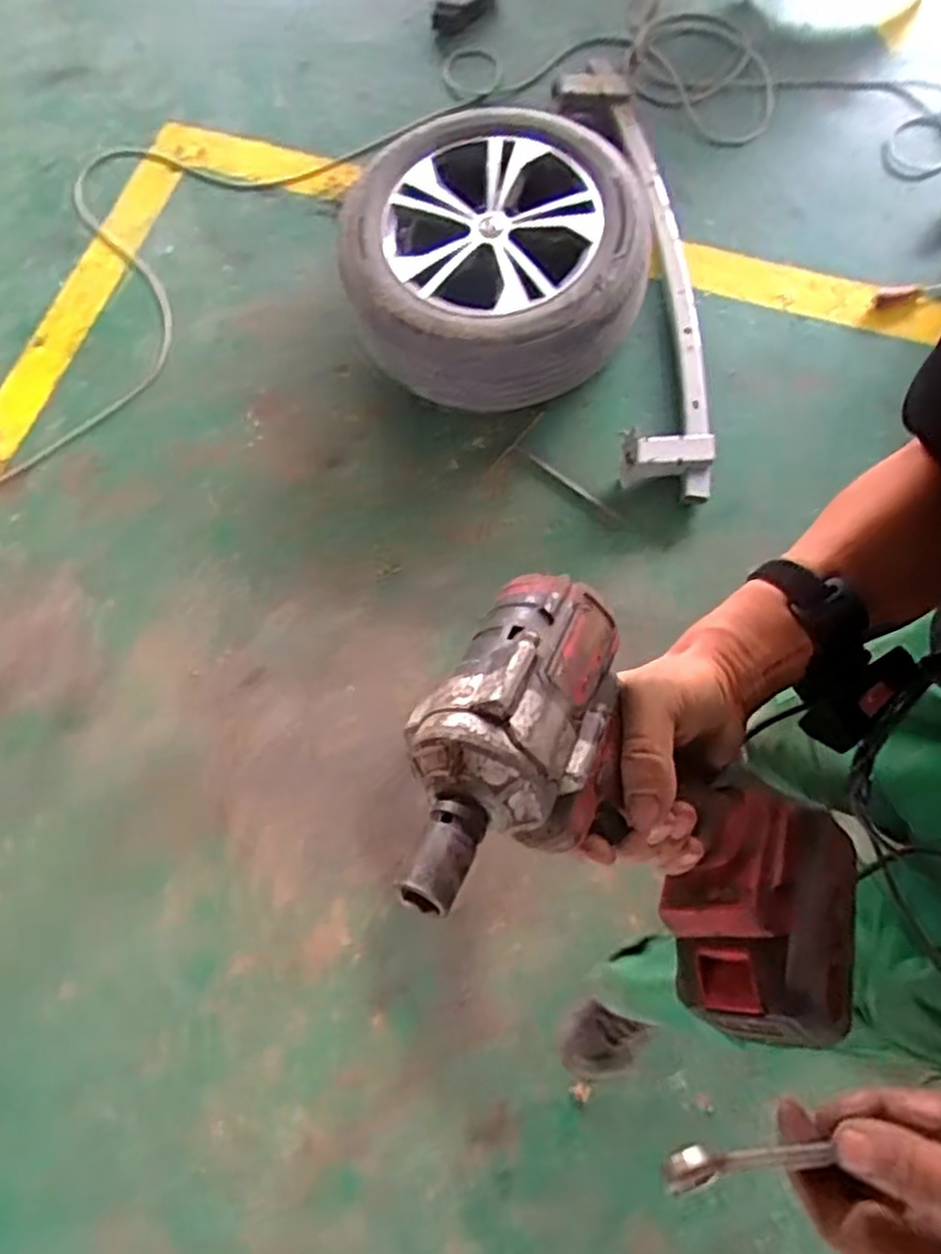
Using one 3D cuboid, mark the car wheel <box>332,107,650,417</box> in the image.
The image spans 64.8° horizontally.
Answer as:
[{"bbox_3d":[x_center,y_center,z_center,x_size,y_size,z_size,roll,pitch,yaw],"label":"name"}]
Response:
[{"bbox_3d":[0.072,-0.810,1.579,0.583,0.218,0.685,12,70,6],"label":"car wheel"}]

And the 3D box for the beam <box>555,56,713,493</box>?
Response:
[{"bbox_3d":[0.363,-0.824,1.639,0.224,0.076,1.189,-6,73,0],"label":"beam"}]

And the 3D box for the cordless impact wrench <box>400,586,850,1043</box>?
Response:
[{"bbox_3d":[0.094,0.103,0.354,0.273,0.070,0.146,38,75,-26],"label":"cordless impact wrench"}]

